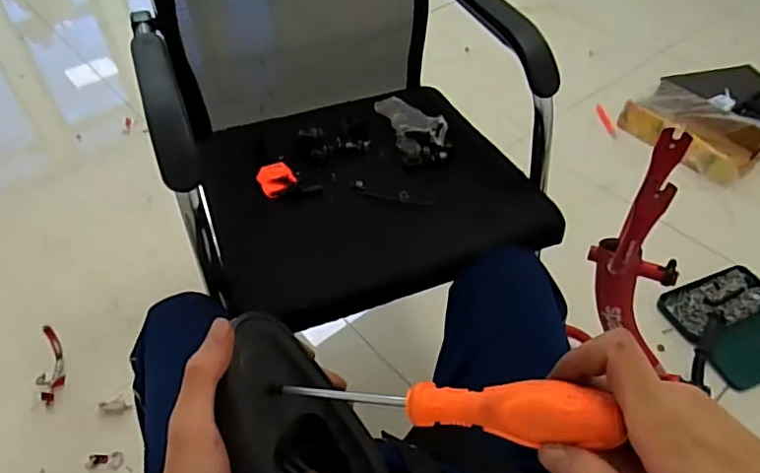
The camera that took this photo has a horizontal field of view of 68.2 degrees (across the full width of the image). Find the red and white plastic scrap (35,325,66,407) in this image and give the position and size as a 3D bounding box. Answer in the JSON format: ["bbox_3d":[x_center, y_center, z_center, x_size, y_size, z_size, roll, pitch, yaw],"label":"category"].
[{"bbox_3d":[-0.679,0.264,1.153,0.049,0.019,0.186,-19,49,-16],"label":"red and white plastic scrap"}]

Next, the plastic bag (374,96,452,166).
[{"bbox_3d":[0.051,-0.192,0.927,0.074,0.049,0.195,-15,48,-13],"label":"plastic bag"}]

